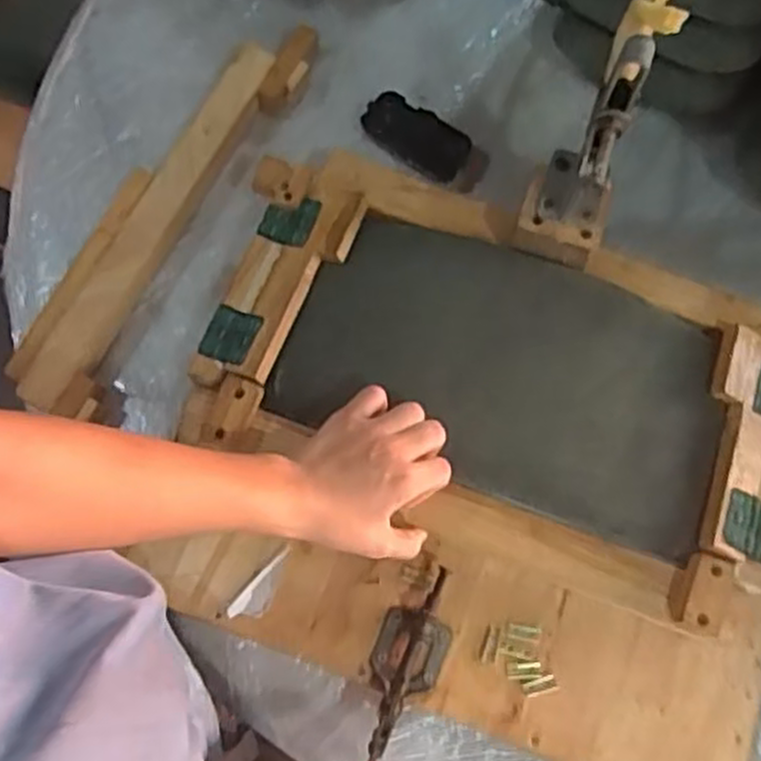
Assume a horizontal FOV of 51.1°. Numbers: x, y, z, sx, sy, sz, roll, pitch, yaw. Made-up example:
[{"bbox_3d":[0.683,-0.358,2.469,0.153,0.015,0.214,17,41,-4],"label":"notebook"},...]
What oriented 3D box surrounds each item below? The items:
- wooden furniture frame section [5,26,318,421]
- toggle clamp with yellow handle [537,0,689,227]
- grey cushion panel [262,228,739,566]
[{"bbox_3d":[-0.199,-0.163,0.738,0.084,0.032,0.414,26,76,7],"label":"wooden furniture frame section"},{"bbox_3d":[0.154,-0.170,0.554,0.049,0.189,0.107,25,75,6],"label":"toggle clamp with yellow handle"},{"bbox_3d":[0.107,-0.009,0.663,0.358,0.020,0.200,22,75,5],"label":"grey cushion panel"}]

